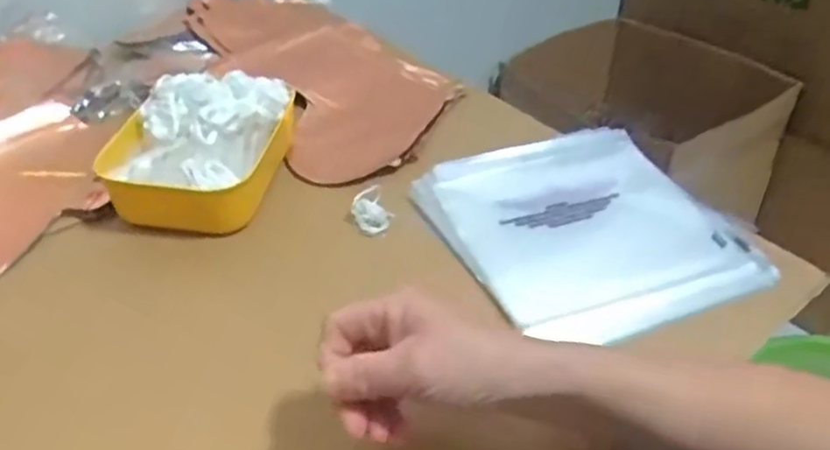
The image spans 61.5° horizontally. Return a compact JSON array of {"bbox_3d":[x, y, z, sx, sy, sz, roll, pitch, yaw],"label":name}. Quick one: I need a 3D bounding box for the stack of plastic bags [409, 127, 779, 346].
[{"bbox_3d":[0.142,-0.001,0.594,0.219,0.020,0.232,-17,41,-18],"label":"stack of plastic bags"}]

